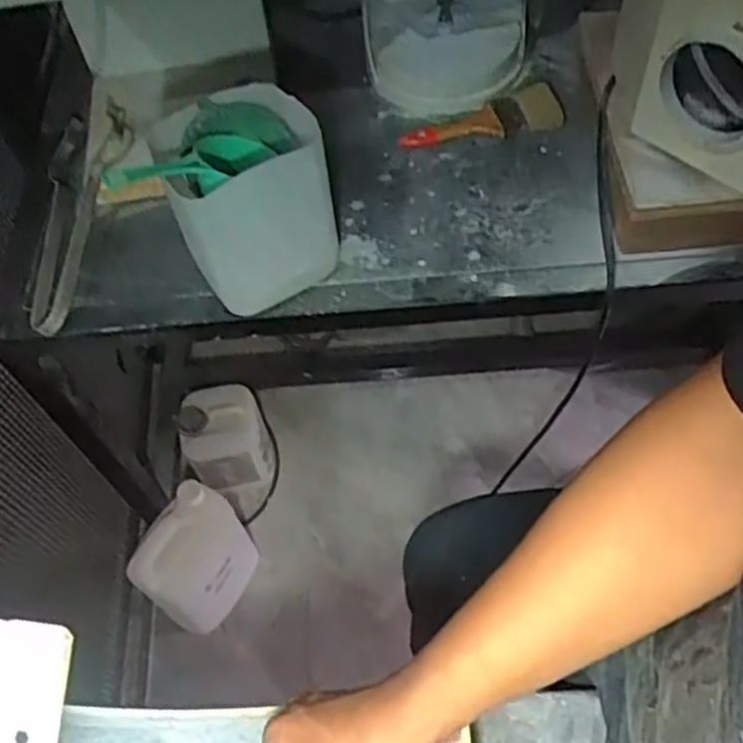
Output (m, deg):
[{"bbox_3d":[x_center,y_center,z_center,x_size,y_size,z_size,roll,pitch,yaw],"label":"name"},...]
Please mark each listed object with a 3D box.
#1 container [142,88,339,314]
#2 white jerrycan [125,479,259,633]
[{"bbox_3d":[-0.125,-0.175,0.800,0.153,0.174,0.139,-33,62,-15],"label":"container"},{"bbox_3d":[-0.278,0.310,1.254,0.103,0.248,0.185,33,67,22],"label":"white jerrycan"}]

